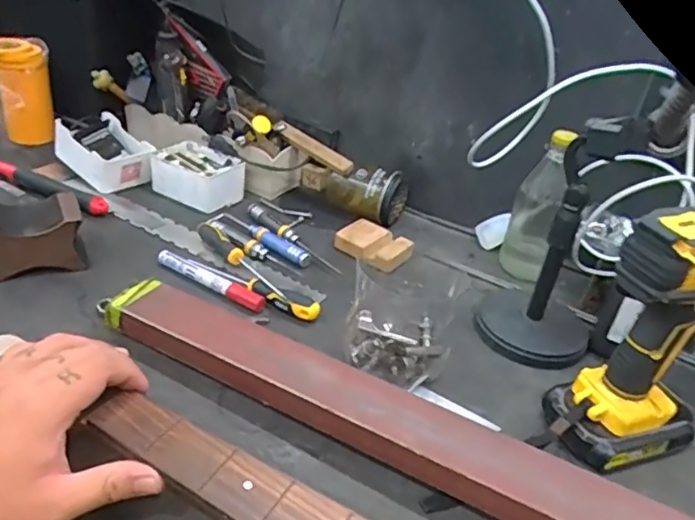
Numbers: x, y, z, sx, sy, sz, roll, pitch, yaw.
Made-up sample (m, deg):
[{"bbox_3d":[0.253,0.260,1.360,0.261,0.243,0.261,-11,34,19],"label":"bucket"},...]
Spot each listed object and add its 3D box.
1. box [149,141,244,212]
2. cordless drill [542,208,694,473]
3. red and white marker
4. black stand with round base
[{"bbox_3d":[-0.191,-0.107,0.747,0.102,0.049,0.072,22,35,22],"label":"box"},{"bbox_3d":[0.249,0.058,0.450,0.163,0.205,0.078,-12,37,-28],"label":"cordless drill"},{"bbox_3d":[-0.136,0.022,0.595,0.130,0.020,0.021,23,35,23],"label":"red and white marker"},{"bbox_3d":[0.194,-0.020,0.532,0.106,0.226,0.100,22,35,22],"label":"black stand with round base"}]

